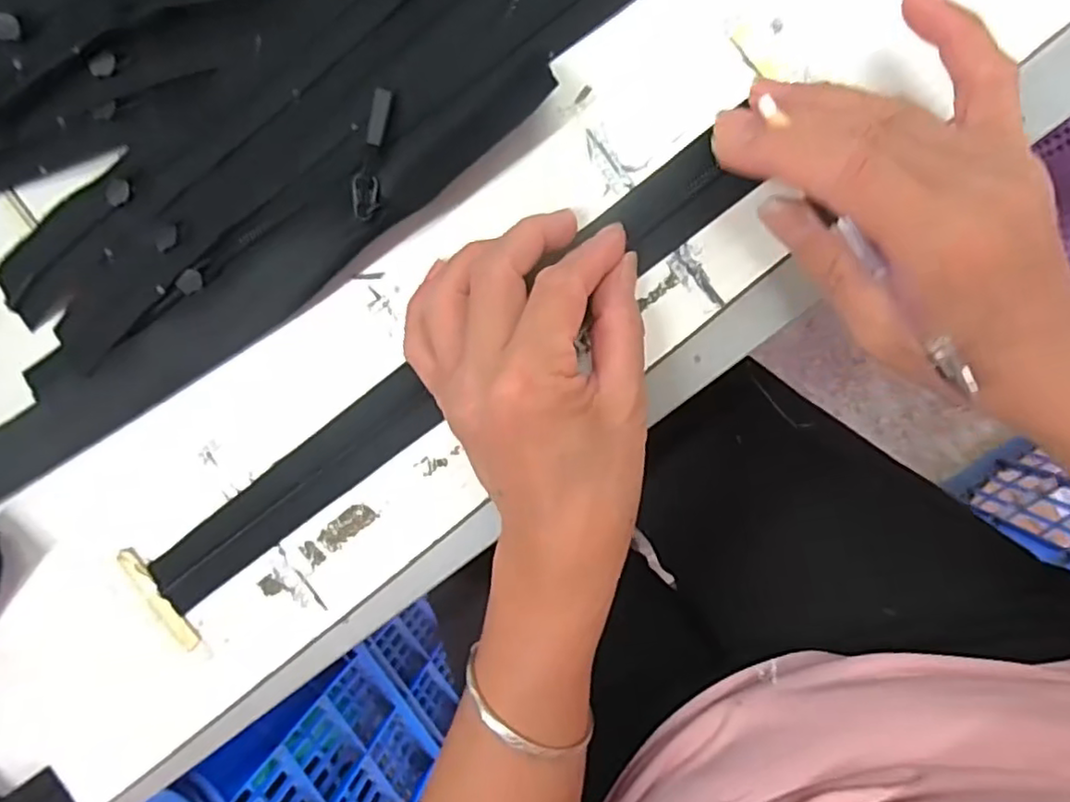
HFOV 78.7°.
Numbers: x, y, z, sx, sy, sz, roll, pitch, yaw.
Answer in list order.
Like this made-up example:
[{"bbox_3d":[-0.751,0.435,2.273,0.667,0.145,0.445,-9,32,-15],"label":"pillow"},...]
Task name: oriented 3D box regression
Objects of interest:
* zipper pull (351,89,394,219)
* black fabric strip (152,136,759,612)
[{"bbox_3d":[-0.070,-0.105,0.279,0.011,0.007,0.054,9,97,6],"label":"zipper pull"},{"bbox_3d":[-0.049,-0.003,0.294,0.320,0.004,0.029,-36,91,9],"label":"black fabric strip"}]

